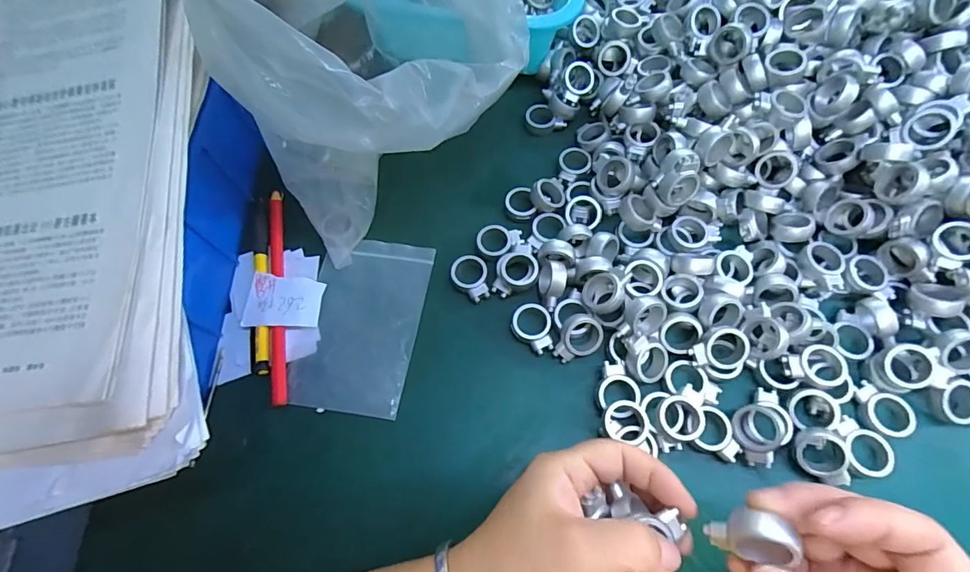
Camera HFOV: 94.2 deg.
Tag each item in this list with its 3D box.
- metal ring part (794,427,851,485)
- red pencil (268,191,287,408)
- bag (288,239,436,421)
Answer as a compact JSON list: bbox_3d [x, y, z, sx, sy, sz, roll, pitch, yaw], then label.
[{"bbox_3d":[0.192,0.097,0.259,0.026,0.012,0.029,7,68,6],"label":"metal ring part"},{"bbox_3d":[-0.147,0.002,0.317,0.011,0.006,0.162,-12,67,-2],"label":"red pencil"},{"bbox_3d":[-0.084,0.024,0.311,0.076,0.006,0.123,8,65,4],"label":"bag"}]

